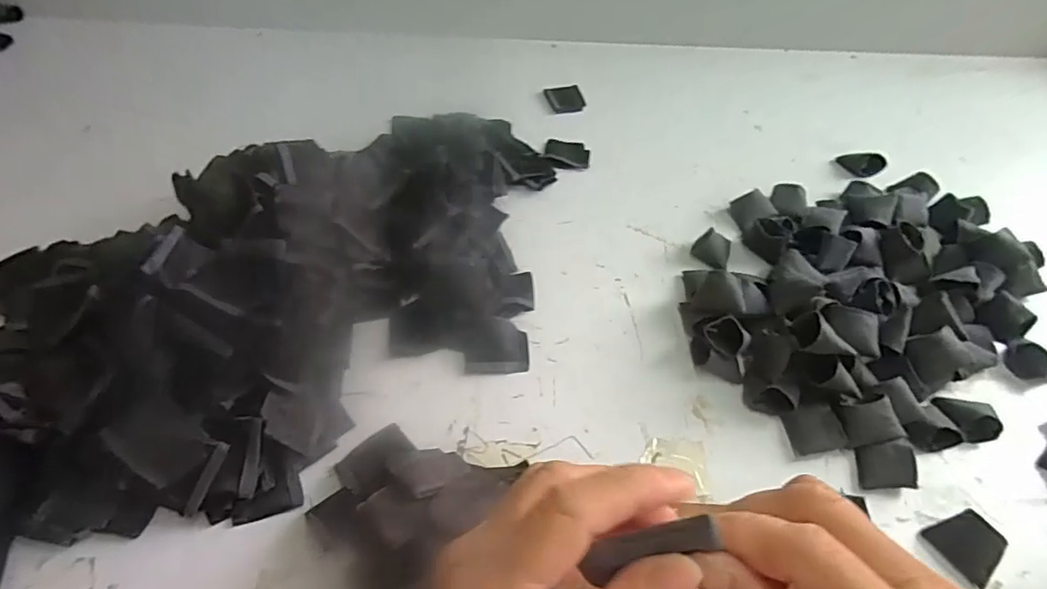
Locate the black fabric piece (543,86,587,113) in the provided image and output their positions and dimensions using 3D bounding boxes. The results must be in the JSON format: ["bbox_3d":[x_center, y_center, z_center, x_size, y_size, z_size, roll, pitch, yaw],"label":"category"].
[{"bbox_3d":[0.056,-0.258,0.721,0.047,0.004,0.053,-9,54,-9],"label":"black fabric piece"}]

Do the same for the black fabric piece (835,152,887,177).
[{"bbox_3d":[0.392,-0.153,0.635,0.047,0.024,0.019,33,59,21],"label":"black fabric piece"}]

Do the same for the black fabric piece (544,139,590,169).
[{"bbox_3d":[0.053,-0.170,0.653,0.054,0.007,0.045,9,53,5],"label":"black fabric piece"}]

